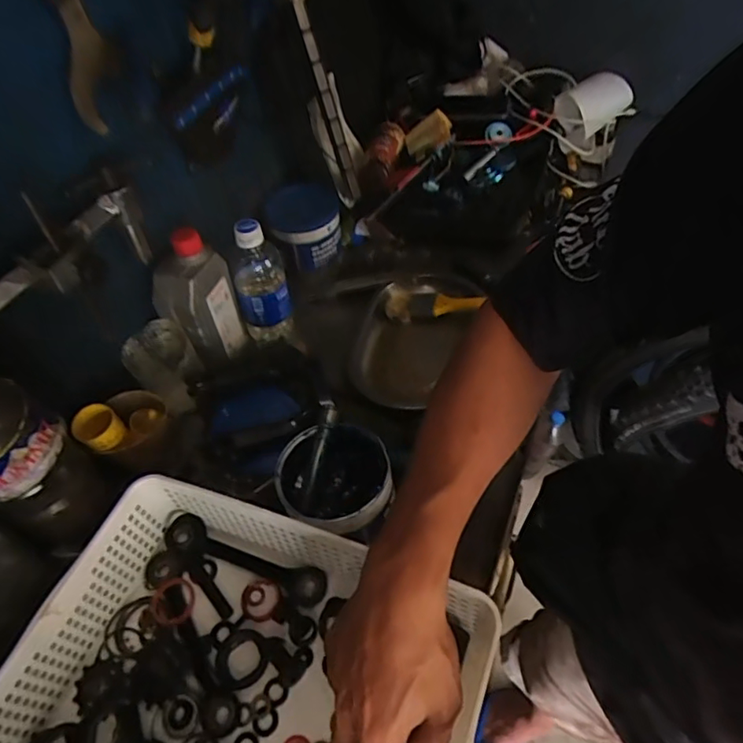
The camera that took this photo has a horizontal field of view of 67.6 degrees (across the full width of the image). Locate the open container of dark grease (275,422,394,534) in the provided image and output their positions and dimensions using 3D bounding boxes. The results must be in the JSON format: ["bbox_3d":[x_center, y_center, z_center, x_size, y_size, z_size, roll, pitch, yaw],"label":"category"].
[{"bbox_3d":[-0.033,0.102,0.505,0.095,0.064,0.099,-3,51,4],"label":"open container of dark grease"}]

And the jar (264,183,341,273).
[{"bbox_3d":[-0.092,-0.207,0.784,0.099,0.086,0.106,-3,51,4],"label":"jar"}]

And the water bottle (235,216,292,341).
[{"bbox_3d":[-0.134,-0.109,0.666,0.062,0.143,0.056,-14,51,-5],"label":"water bottle"}]

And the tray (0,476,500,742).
[{"bbox_3d":[-0.100,0.239,0.408,0.316,0.086,0.245,16,55,18],"label":"tray"}]

